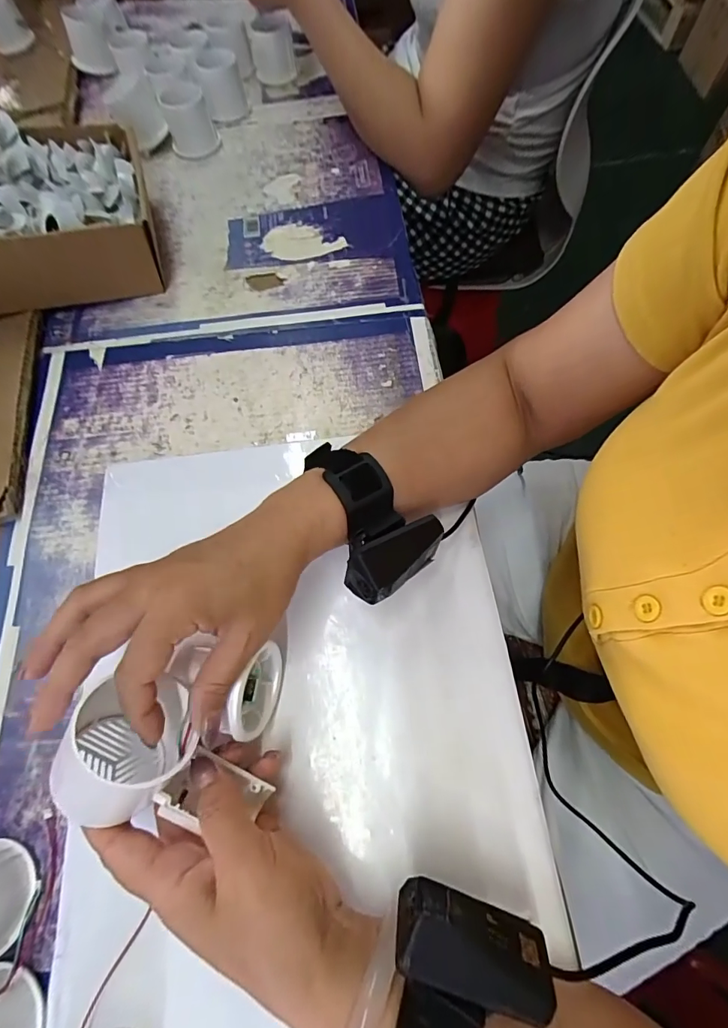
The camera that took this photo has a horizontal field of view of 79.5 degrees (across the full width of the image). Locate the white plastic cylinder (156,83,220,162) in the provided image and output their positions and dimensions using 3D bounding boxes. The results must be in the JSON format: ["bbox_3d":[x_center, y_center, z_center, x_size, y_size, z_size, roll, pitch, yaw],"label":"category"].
[{"bbox_3d":[-0.205,-0.462,0.515,0.053,0.056,0.045,-18,68,-5],"label":"white plastic cylinder"}]

